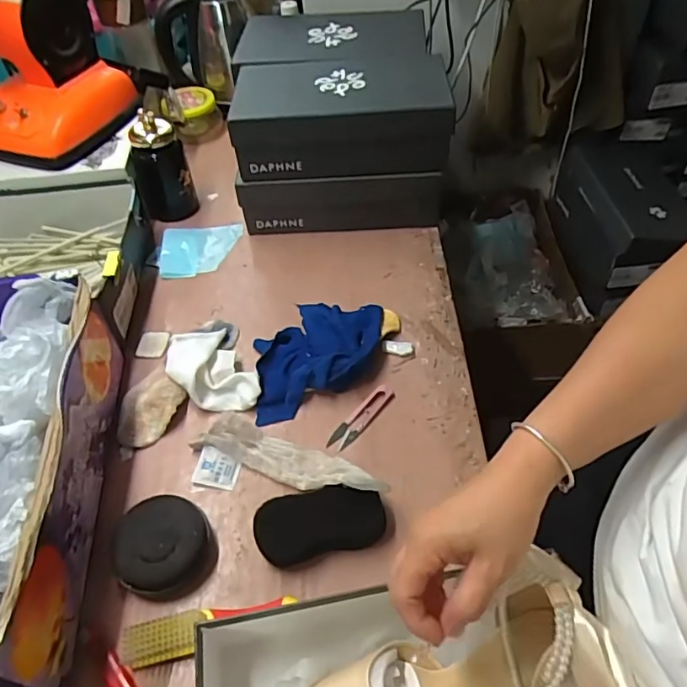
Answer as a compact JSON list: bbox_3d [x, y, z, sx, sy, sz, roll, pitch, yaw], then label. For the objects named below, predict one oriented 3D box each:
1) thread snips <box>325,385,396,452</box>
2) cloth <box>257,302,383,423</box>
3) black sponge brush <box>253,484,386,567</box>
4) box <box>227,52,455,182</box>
[{"bbox_3d":[0.021,0.085,0.651,0.026,0.004,0.098,34,60,27],"label":"thread snips"},{"bbox_3d":[-0.029,0.003,0.696,0.161,0.031,0.166,-7,50,-3],"label":"cloth"},{"bbox_3d":[-0.023,0.176,0.554,0.125,0.038,0.056,-12,51,-7],"label":"black sponge brush"},{"bbox_3d":[0.000,-0.328,0.797,0.290,0.100,0.164,0,50,3],"label":"box"}]

